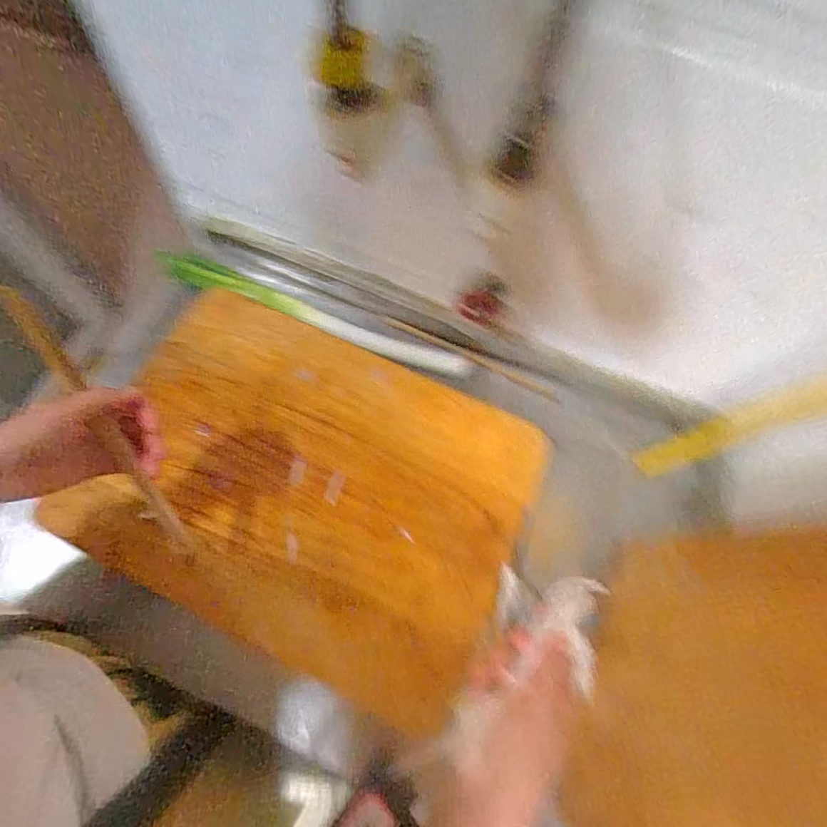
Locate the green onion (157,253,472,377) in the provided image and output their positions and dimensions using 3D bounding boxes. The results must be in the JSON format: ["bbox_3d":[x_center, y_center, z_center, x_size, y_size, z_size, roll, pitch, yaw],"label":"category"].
[{"bbox_3d":[-0.125,-0.123,0.579,0.401,0.021,0.046,23,65,6],"label":"green onion"}]

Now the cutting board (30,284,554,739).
[{"bbox_3d":[-0.102,0.067,0.494,0.423,0.039,0.331,22,70,6],"label":"cutting board"}]

